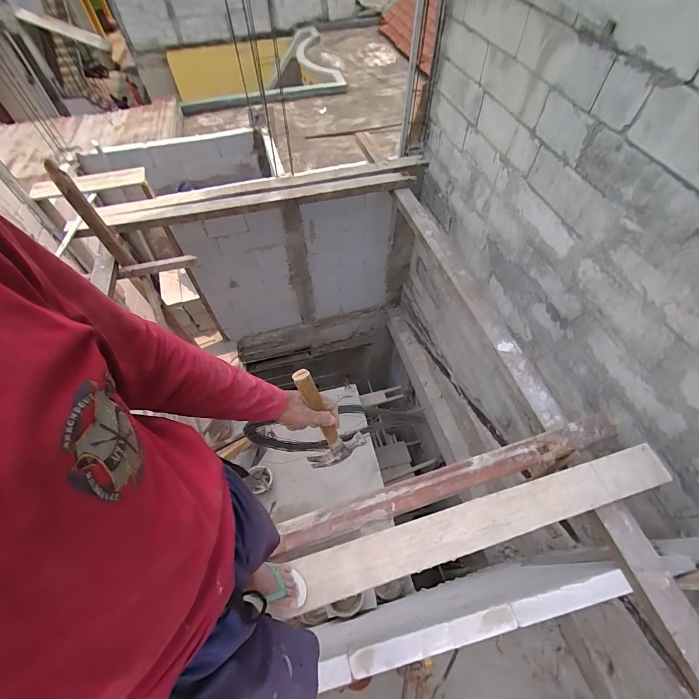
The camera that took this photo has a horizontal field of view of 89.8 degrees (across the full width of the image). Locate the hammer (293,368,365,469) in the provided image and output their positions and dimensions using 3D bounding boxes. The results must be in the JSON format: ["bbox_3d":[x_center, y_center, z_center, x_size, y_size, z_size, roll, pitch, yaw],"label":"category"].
[{"bbox_3d":[-0.045,0.140,0.662,0.116,0.280,0.050,-41,52,-22],"label":"hammer"}]

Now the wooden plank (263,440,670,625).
[{"bbox_3d":[0.490,0.620,1.267,1.482,0.045,0.165,-15,47,-8],"label":"wooden plank"}]

